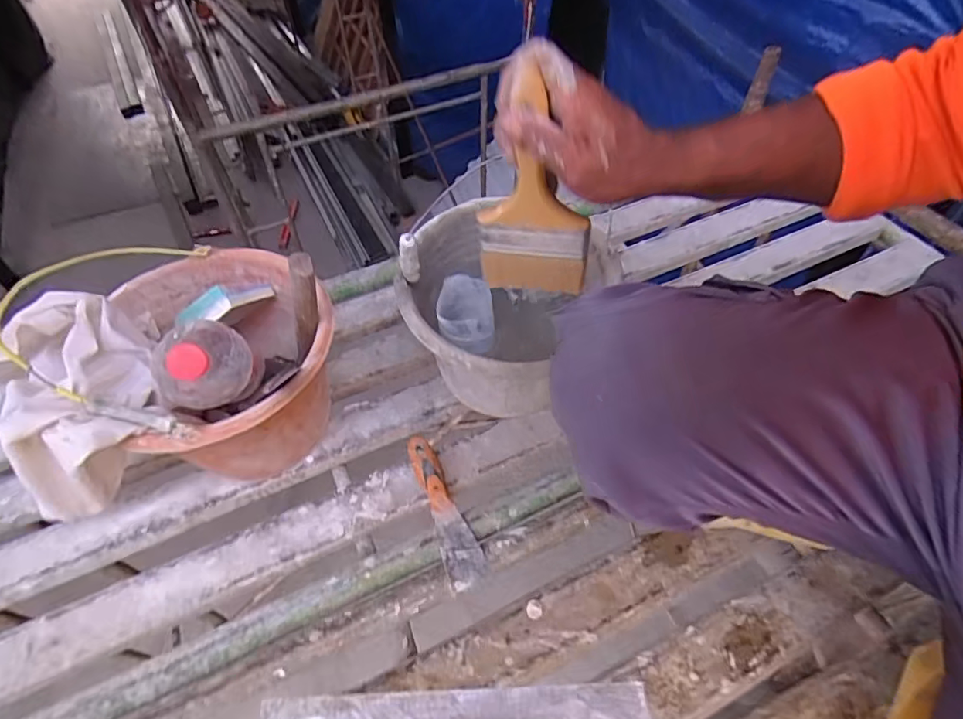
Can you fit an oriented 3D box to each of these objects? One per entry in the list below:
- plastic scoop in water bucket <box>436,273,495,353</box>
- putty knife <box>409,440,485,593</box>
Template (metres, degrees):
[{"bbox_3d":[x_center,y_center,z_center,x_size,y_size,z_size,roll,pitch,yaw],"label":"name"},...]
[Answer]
[{"bbox_3d":[-0.019,-0.054,0.618,0.064,0.056,0.074,-5,52,-4],"label":"plastic scoop in water bucket"},{"bbox_3d":[-0.047,0.183,0.640,0.046,0.015,0.188,-19,66,-13],"label":"putty knife"}]

